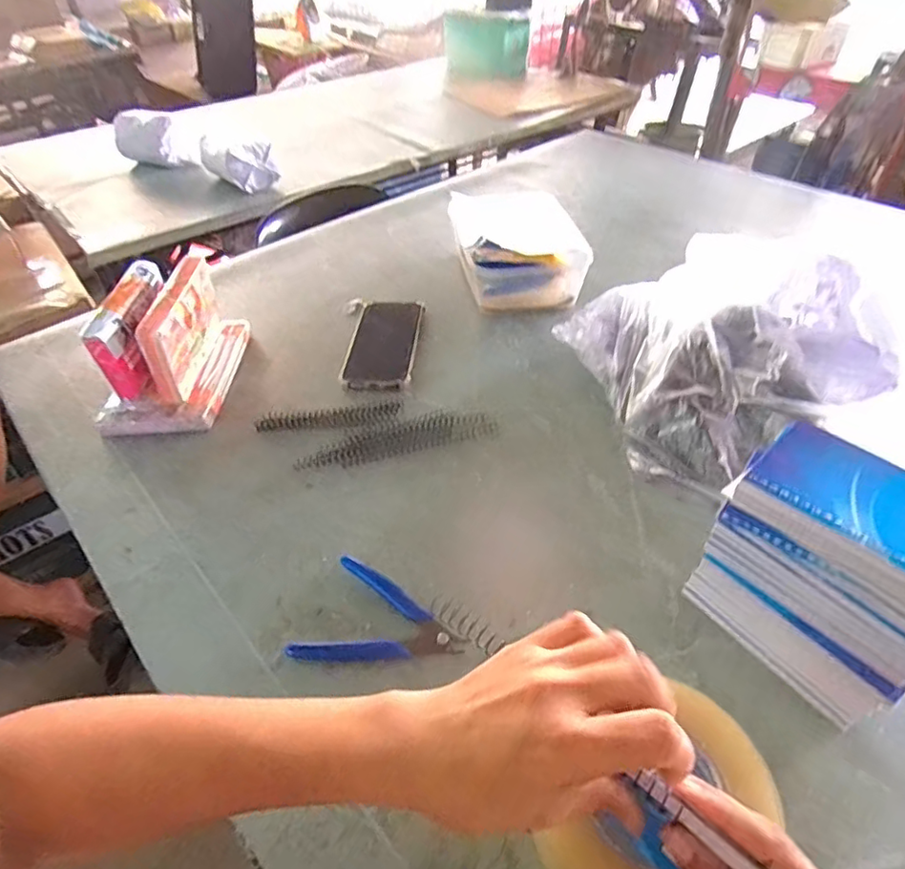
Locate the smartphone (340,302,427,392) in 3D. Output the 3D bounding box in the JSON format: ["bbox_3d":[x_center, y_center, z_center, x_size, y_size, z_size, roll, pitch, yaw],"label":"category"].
[{"bbox_3d":[-0.083,-0.113,0.707,0.079,0.013,0.168,2,43,4],"label":"smartphone"}]

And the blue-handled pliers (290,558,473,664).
[{"bbox_3d":[-0.051,0.146,0.443,0.117,0.008,0.085,13,45,16],"label":"blue-handled pliers"}]

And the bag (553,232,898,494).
[{"bbox_3d":[0.266,-0.086,0.579,0.234,0.135,0.296,-11,44,-9],"label":"bag"}]

